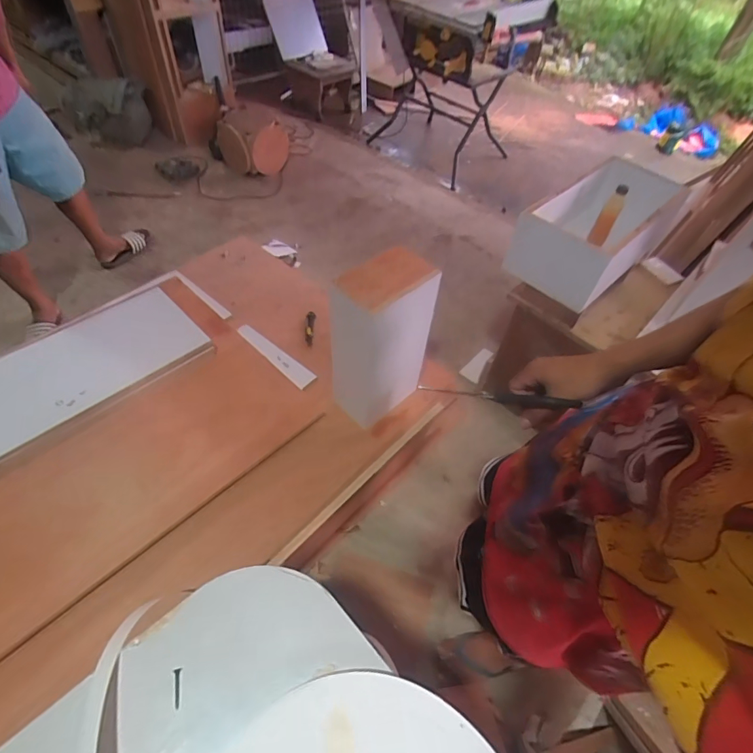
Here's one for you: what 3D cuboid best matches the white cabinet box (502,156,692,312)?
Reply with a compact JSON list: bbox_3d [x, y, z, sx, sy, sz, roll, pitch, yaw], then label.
[{"bbox_3d":[0.690,-0.463,1.288,0.667,0.193,0.255,-37,64,-27],"label":"white cabinet box"}]

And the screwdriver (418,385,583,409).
[{"bbox_3d":[0.174,0.028,0.605,0.193,0.012,0.015,7,49,21],"label":"screwdriver"}]

